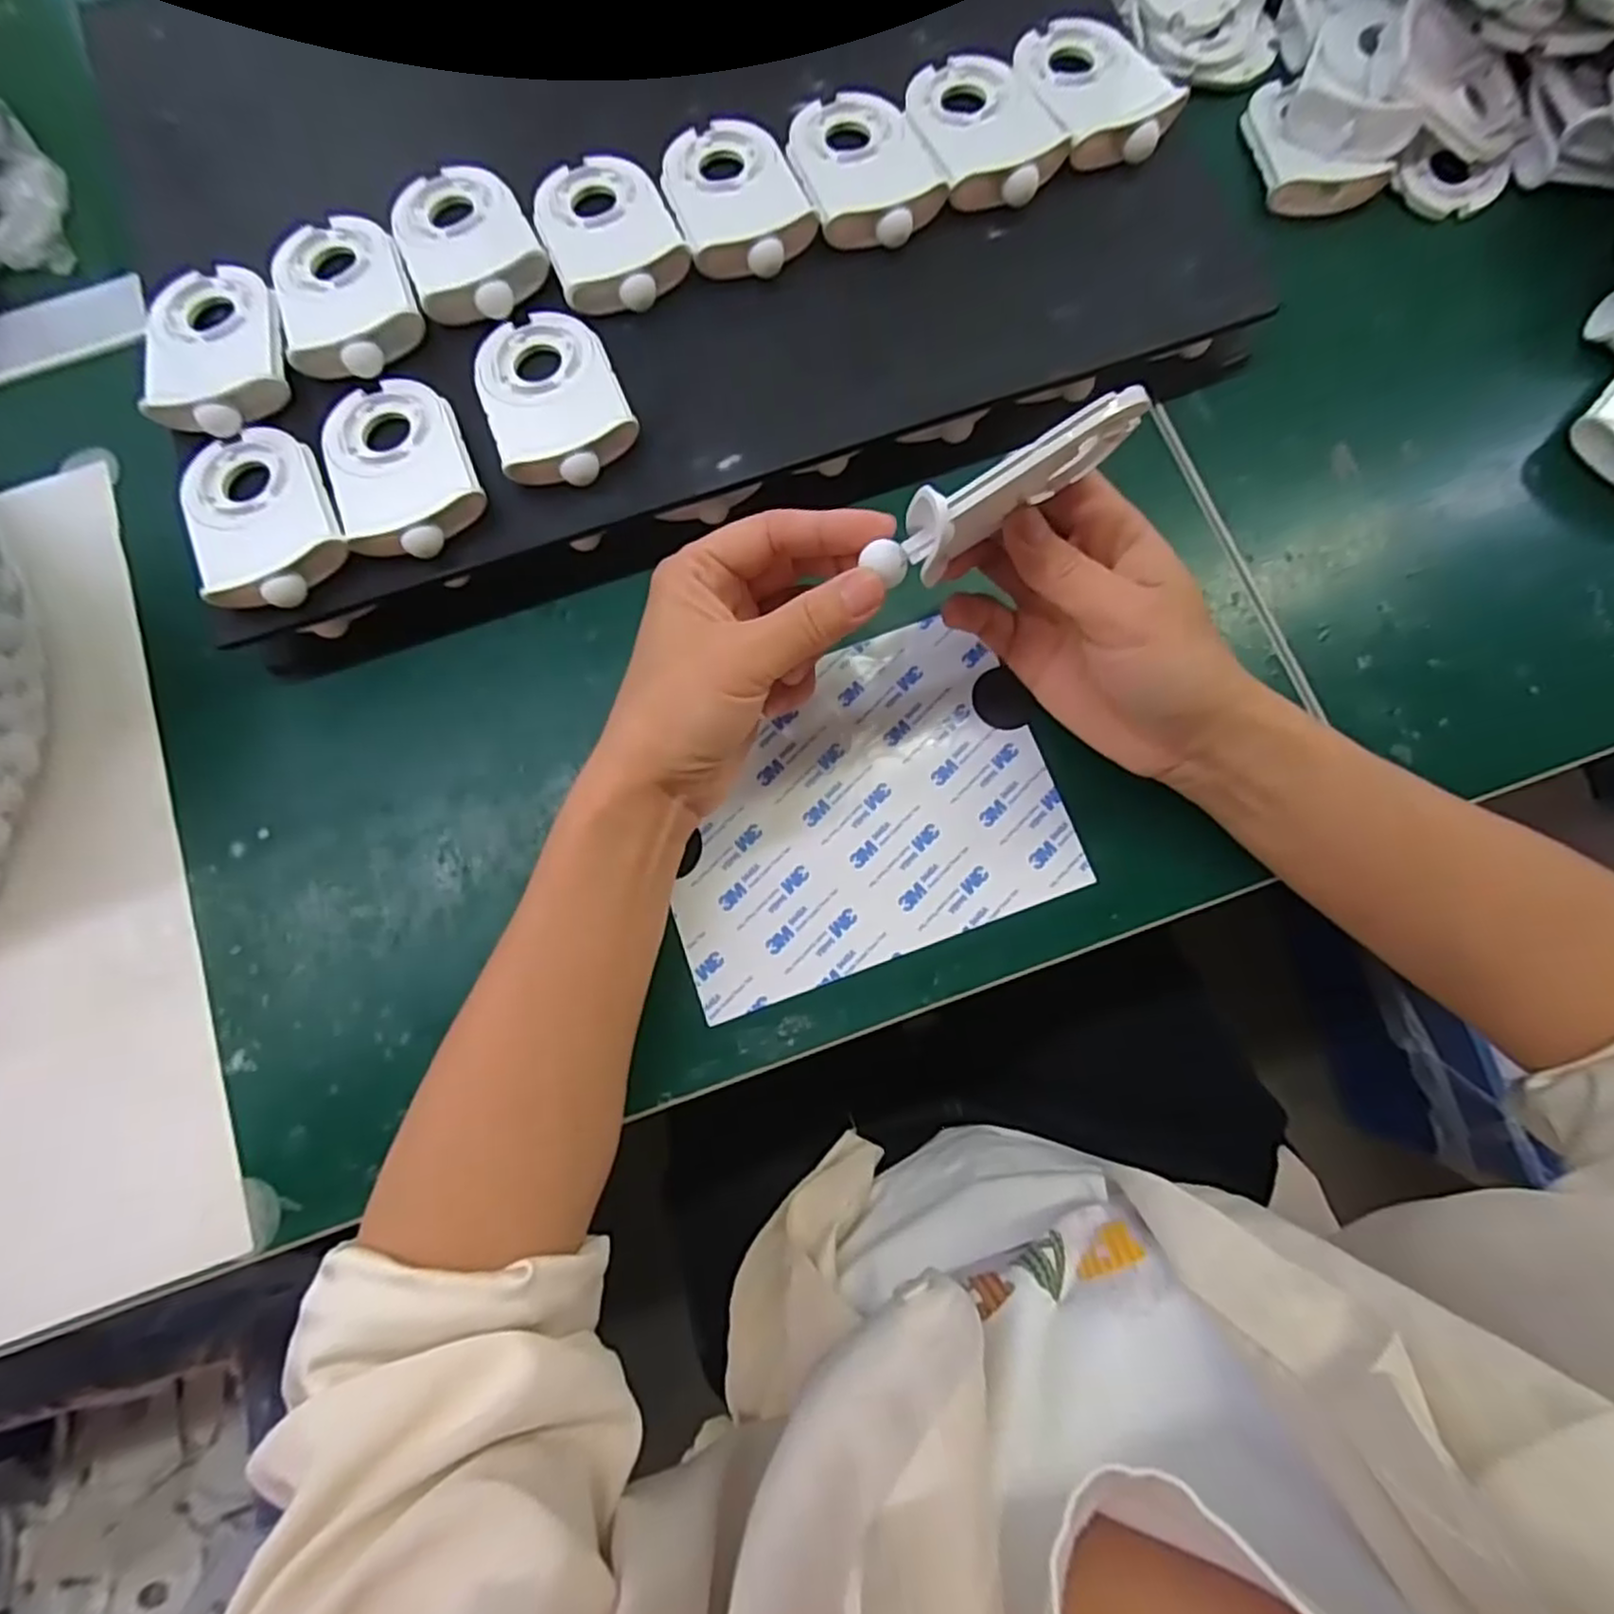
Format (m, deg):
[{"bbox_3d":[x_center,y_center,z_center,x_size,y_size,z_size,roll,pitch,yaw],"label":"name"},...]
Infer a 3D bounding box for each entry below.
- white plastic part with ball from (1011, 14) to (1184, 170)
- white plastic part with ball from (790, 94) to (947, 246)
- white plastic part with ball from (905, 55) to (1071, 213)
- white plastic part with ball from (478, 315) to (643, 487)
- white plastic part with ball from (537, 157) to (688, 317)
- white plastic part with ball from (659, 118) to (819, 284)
[{"bbox_3d":[0.134,-0.339,0.347,0.055,0.018,0.089,-22,79,-3],"label":"white plastic part with ball"},{"bbox_3d":[0.025,-0.294,0.339,0.058,0.018,0.086,-20,79,-2],"label":"white plastic part with ball"},{"bbox_3d":[0.081,-0.315,0.343,0.058,0.017,0.085,-17,79,-2],"label":"white plastic part with ball"},{"bbox_3d":[-0.112,-0.180,0.322,0.058,0.014,0.089,-21,79,-3],"label":"white plastic part with ball"},{"bbox_3d":[-0.091,-0.263,0.333,0.057,0.012,0.088,-21,79,-3],"label":"white plastic part with ball"},{"bbox_3d":[-0.033,-0.280,0.337,0.057,0.016,0.087,-20,79,-3],"label":"white plastic part with ball"}]

